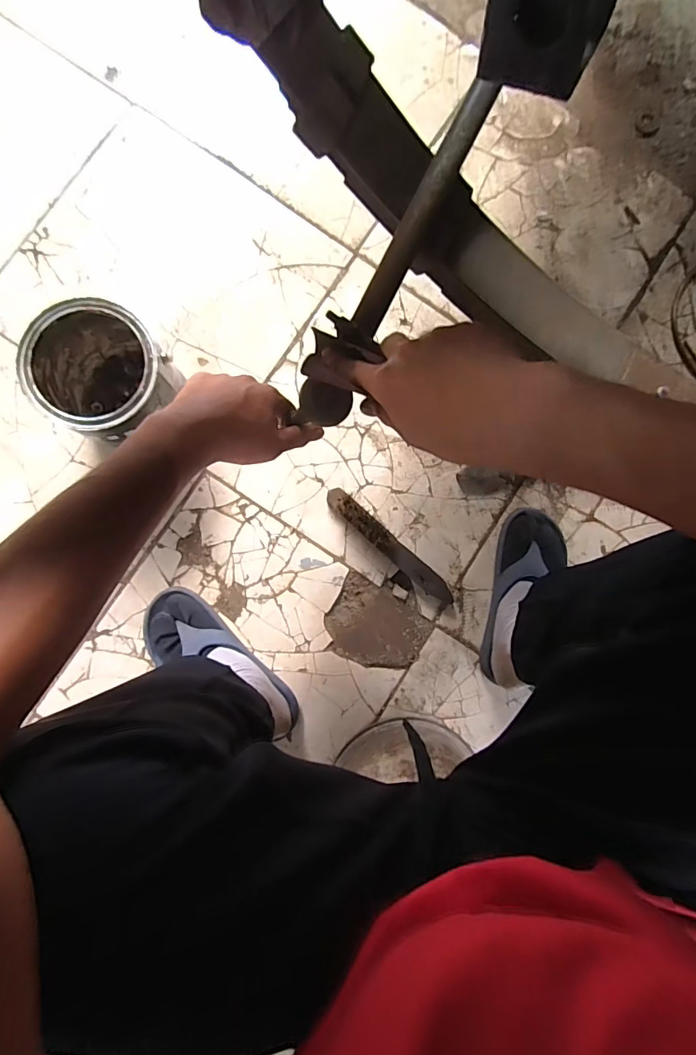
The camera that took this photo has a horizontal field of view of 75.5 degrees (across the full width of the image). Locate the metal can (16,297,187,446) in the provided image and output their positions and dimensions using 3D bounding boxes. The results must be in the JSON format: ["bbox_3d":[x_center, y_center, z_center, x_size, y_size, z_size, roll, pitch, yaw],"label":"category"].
[{"bbox_3d":[-0.303,-0.185,0.584,0.155,0.165,0.143,0,88,-4],"label":"metal can"}]

